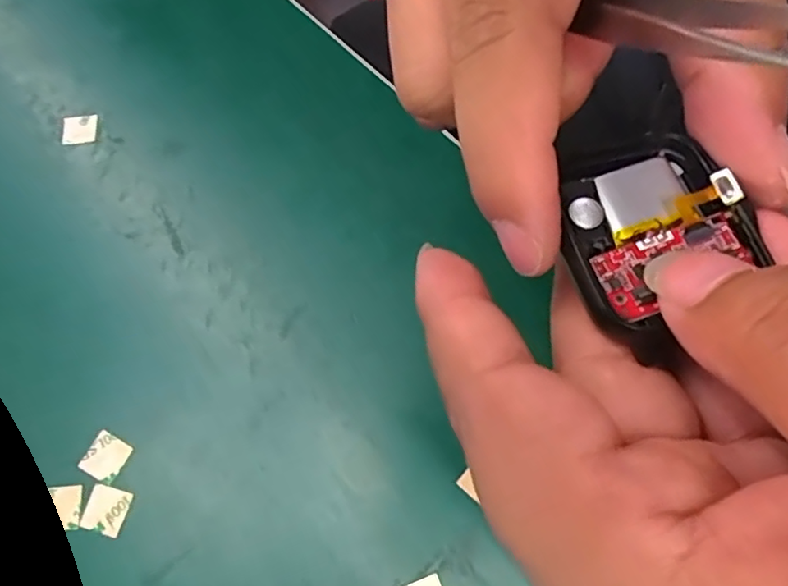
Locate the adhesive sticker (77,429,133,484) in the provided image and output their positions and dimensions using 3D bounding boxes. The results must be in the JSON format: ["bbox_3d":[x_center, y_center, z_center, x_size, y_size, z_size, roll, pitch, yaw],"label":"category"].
[{"bbox_3d":[-0.106,0.060,0.222,0.015,0.004,0.016,30,77,14],"label":"adhesive sticker"}]

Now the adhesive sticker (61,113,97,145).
[{"bbox_3d":[-0.144,-0.076,0.276,0.014,0.005,0.014,-11,69,1],"label":"adhesive sticker"}]

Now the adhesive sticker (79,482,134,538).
[{"bbox_3d":[-0.102,0.077,0.215,0.015,0.004,0.015,13,70,9],"label":"adhesive sticker"}]

